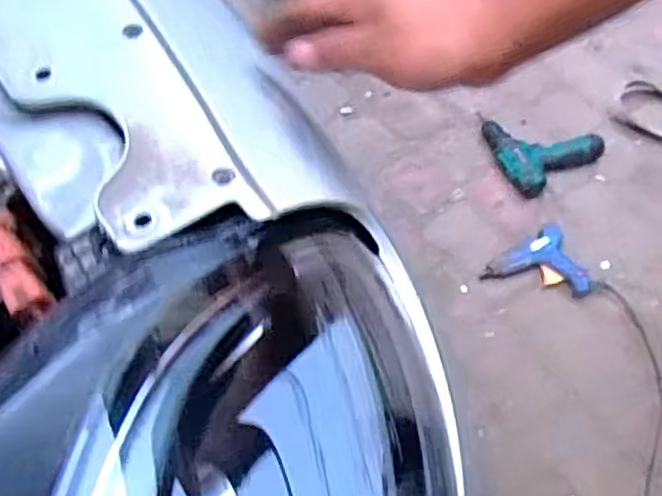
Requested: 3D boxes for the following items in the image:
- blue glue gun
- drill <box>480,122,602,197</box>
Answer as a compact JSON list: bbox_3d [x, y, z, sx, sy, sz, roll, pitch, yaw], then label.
[{"bbox_3d":[0.369,0.045,1.200,0.159,0.027,0.132,-30,65,-12],"label":"blue glue gun"},{"bbox_3d":[0.413,-0.205,1.323,0.204,0.058,0.168,-29,64,-12],"label":"drill"}]

